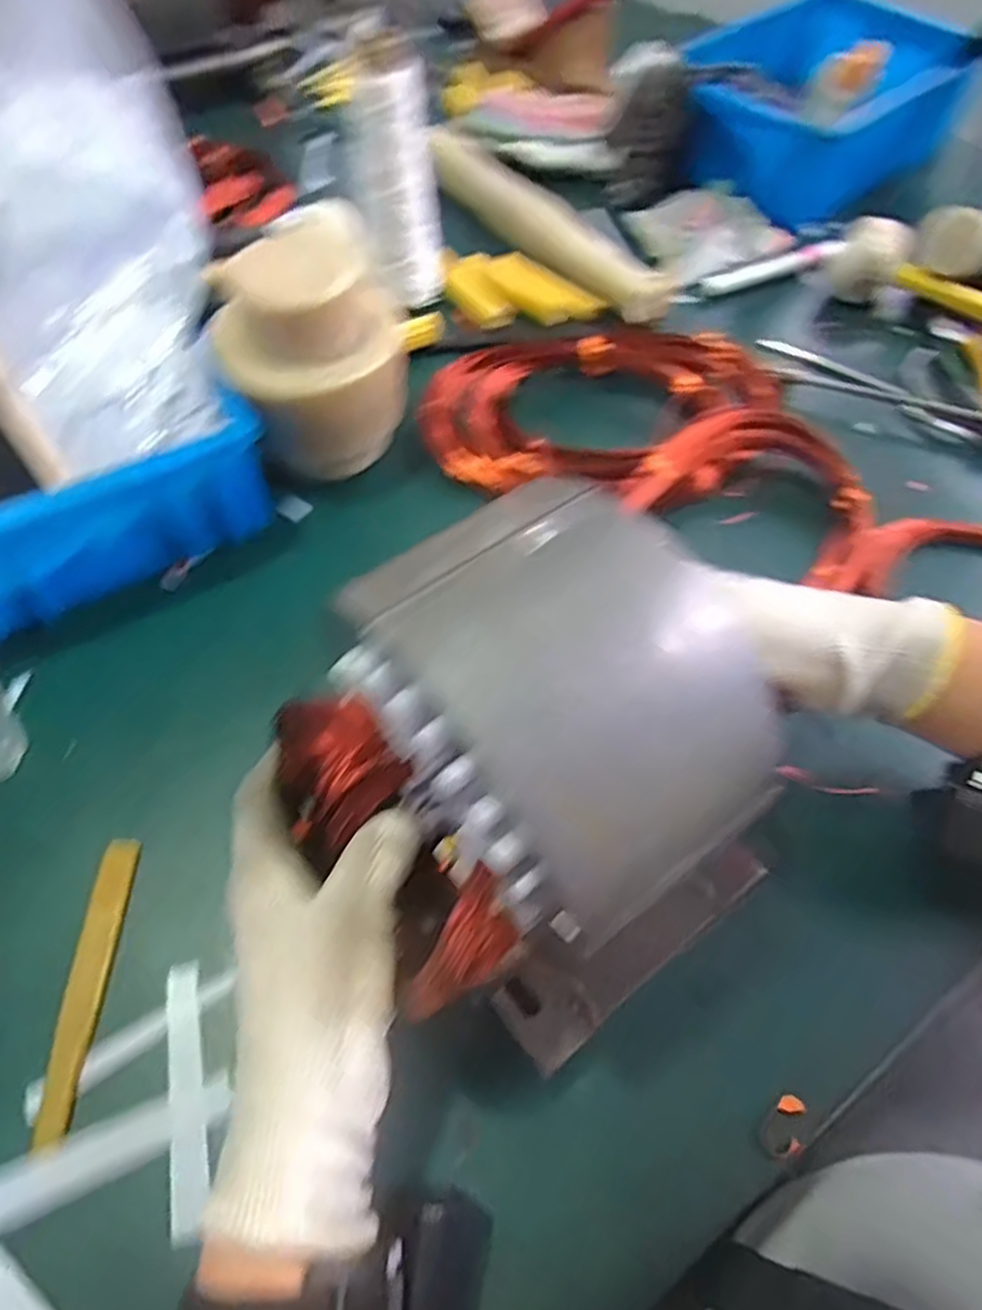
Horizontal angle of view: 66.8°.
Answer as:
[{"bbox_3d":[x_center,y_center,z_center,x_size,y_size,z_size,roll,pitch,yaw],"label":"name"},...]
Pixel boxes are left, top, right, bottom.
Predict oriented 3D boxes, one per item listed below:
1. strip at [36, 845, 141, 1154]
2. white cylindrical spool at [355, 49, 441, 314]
[{"bbox_3d":[-0.178,0.142,0.329,0.015,0.005,0.123,0,58,-1],"label":"strip"},{"bbox_3d":[-0.069,-0.345,0.557,0.057,0.157,0.050,-1,58,-1],"label":"white cylindrical spool"}]

